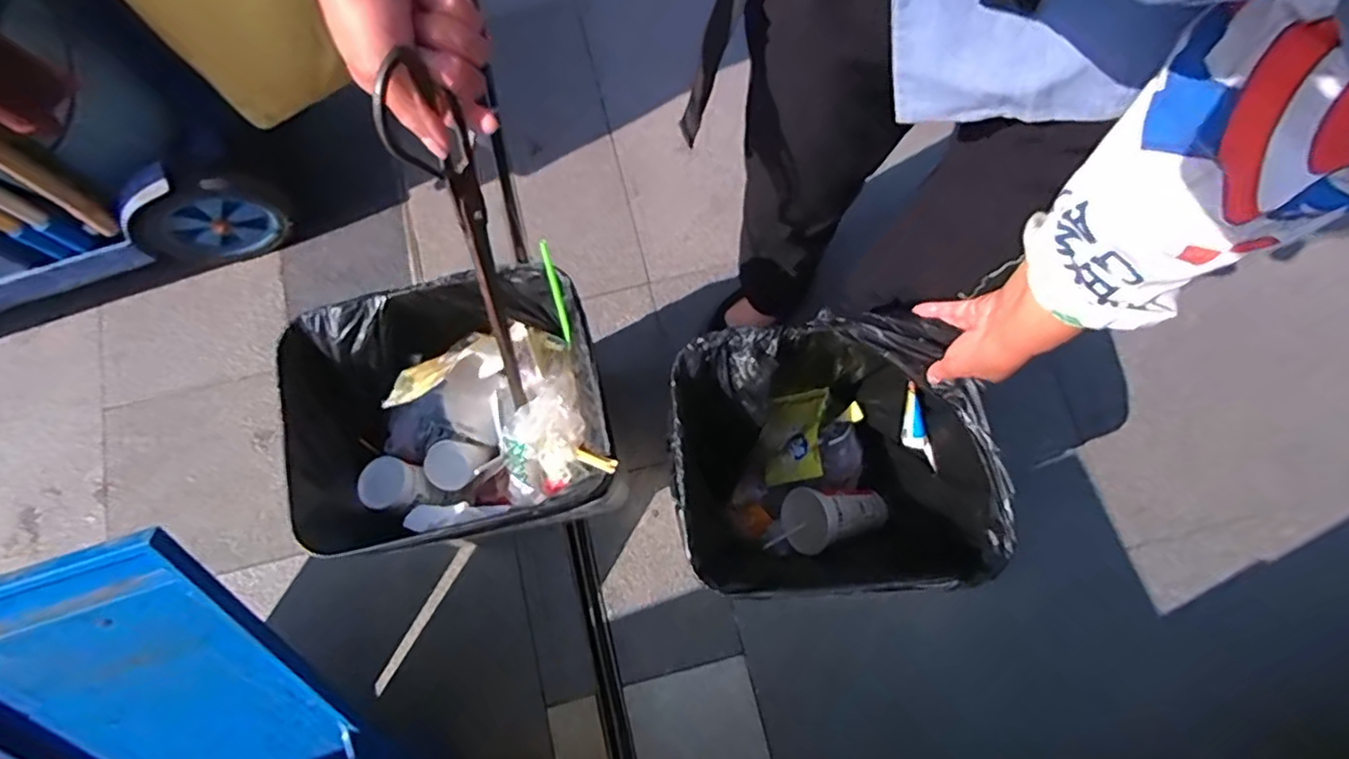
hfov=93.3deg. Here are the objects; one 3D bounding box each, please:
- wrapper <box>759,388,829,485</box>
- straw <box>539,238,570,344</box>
[{"bbox_3d":[0.164,0.078,0.868,0.097,0.013,0.117,-13,61,39],"label":"wrapper"},{"bbox_3d":[-0.120,-0.088,0.651,0.010,0.114,0.014,-11,32,-3],"label":"straw"}]

